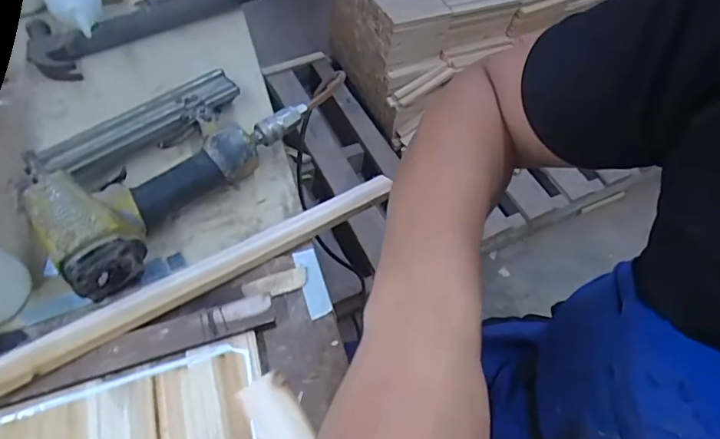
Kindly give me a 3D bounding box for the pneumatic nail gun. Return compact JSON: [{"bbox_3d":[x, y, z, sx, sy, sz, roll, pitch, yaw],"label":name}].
[{"bbox_3d":[-0.191,-0.066,0.442,0.155,0.052,0.260,33,63,18],"label":"pneumatic nail gun"}]

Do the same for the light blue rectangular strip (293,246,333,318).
[{"bbox_3d":[-0.041,0.053,0.405,0.019,0.004,0.064,-16,60,-11],"label":"light blue rectangular strip"}]

